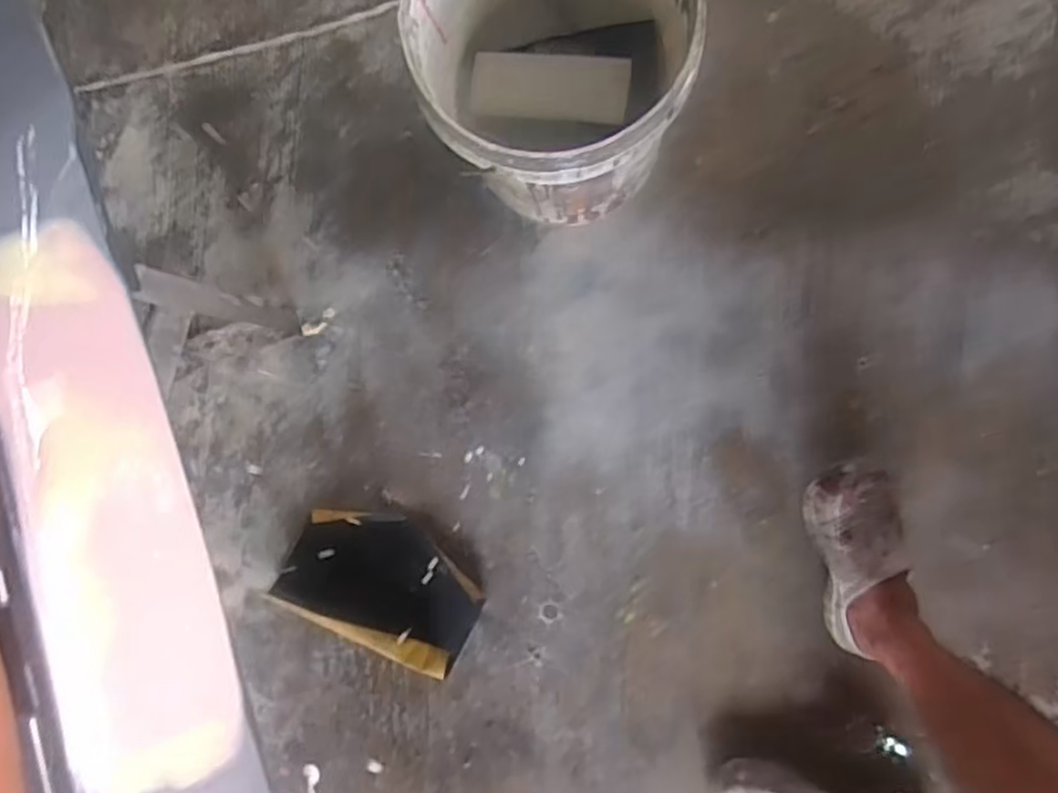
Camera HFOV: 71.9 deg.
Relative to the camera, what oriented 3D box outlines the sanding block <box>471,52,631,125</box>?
[{"bbox_3d":[0.028,-0.395,0.934,0.196,0.015,0.077,4,110,3],"label":"sanding block"}]

